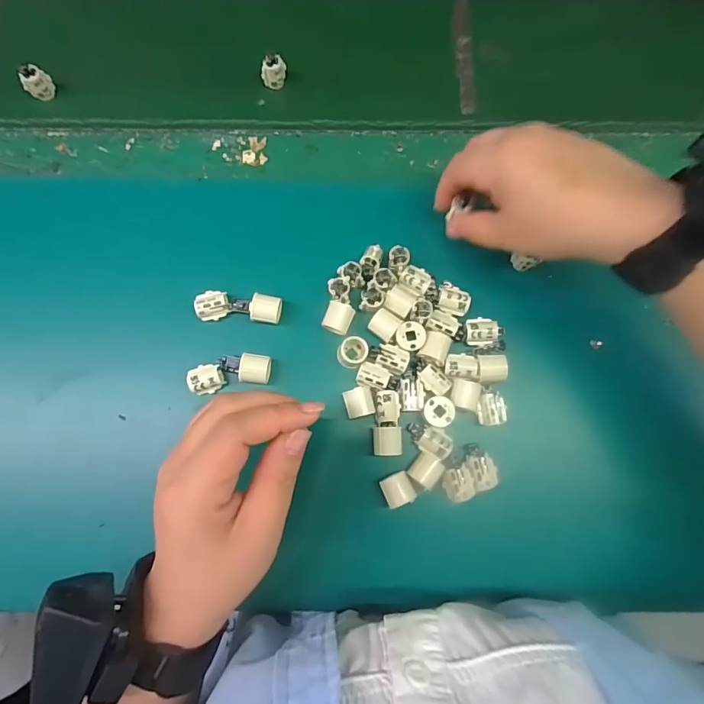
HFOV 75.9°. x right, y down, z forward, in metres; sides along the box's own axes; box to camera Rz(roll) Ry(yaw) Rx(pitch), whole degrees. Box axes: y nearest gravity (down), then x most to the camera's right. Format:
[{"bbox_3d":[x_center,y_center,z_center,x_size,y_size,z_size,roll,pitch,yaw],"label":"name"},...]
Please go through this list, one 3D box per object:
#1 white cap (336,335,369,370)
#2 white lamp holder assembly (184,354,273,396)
[{"bbox_3d":[0.000,0.001,0.313,0.019,0.018,0.021,25,77,6],"label":"white cap"},{"bbox_3d":[-0.083,0.013,0.309,0.056,0.016,0.025,-9,76,-3],"label":"white lamp holder assembly"}]

